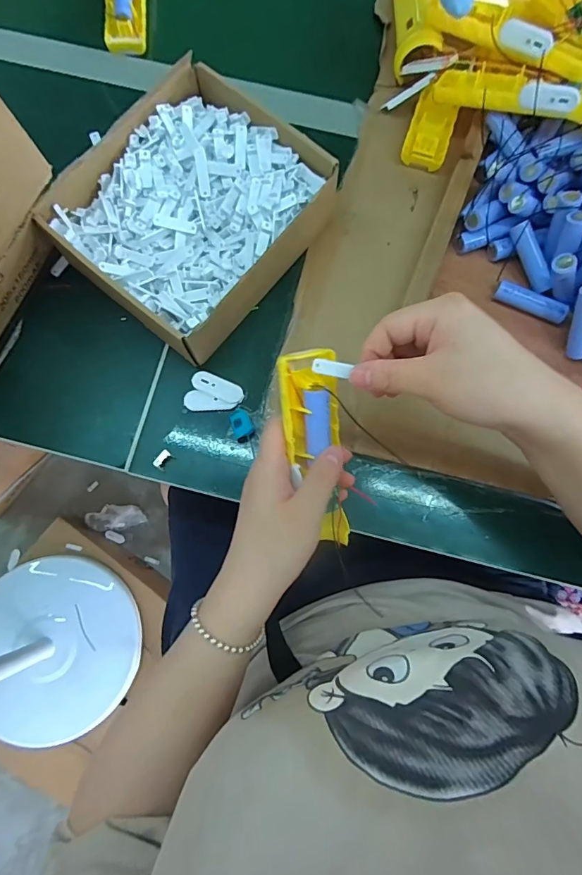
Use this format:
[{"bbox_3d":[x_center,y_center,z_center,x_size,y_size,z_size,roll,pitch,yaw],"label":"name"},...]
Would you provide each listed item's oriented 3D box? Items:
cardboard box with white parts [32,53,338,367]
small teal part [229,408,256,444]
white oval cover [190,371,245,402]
[{"bbox_3d":[-0.088,-0.203,0.415,0.186,0.068,0.219,35,79,7],"label":"cardboard box with white parts"},{"bbox_3d":[-0.044,-0.011,0.407,0.018,0.020,0.027,-23,78,-5],"label":"small teal part"},{"bbox_3d":[-0.068,-0.047,0.417,0.048,0.005,0.019,22,78,5],"label":"white oval cover"}]

